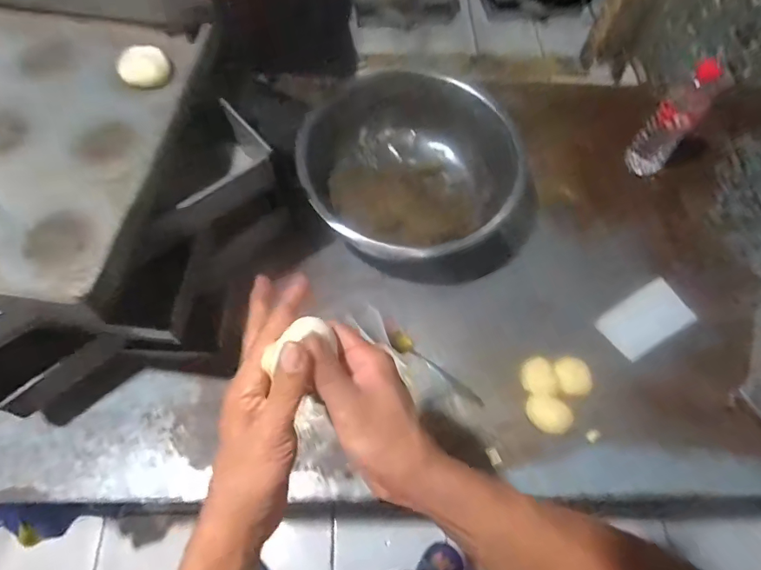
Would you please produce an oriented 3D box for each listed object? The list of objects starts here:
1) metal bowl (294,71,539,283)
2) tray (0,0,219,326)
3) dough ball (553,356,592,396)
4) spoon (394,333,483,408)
[{"bbox_3d":[0.051,-0.172,0.816,0.342,0.143,0.343,1,63,-2],"label":"metal bowl"},{"bbox_3d":[-0.470,-0.212,0.585,0.489,0.064,0.501,10,63,3],"label":"tray"},{"bbox_3d":[0.290,0.140,0.738,0.053,0.036,0.058,1,63,-2],"label":"dough ball"},{"bbox_3d":[0.085,0.131,0.746,0.171,0.018,0.029,37,68,15],"label":"spoon"}]

